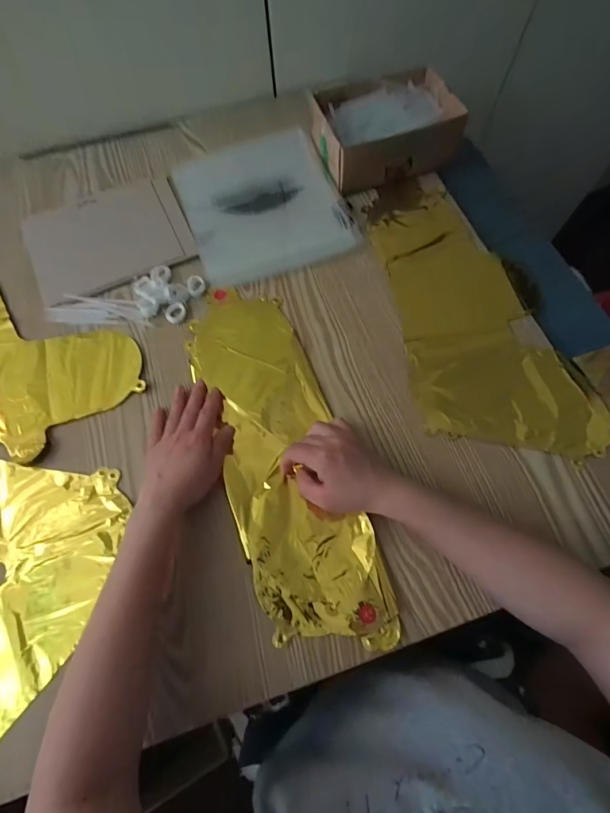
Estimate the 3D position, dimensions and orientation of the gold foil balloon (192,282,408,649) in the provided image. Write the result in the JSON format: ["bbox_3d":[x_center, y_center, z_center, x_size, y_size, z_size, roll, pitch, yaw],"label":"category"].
[{"bbox_3d":[-0.030,0.041,0.421,0.128,0.010,0.412,-18,69,-5],"label":"gold foil balloon"}]

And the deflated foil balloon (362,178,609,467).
[{"bbox_3d":[0.208,-0.131,0.482,0.196,0.018,0.409,-11,70,-3],"label":"deflated foil balloon"}]

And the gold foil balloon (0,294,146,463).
[{"bbox_3d":[-0.391,-0.111,0.484,0.233,0.008,0.384,-35,73,-11],"label":"gold foil balloon"}]

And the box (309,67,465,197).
[{"bbox_3d":[0.115,-0.399,0.548,0.195,0.058,0.145,-18,70,-5],"label":"box"}]

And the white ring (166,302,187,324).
[{"bbox_3d":[-0.164,-0.119,0.482,0.026,0.006,0.027,0,70,1],"label":"white ring"}]

